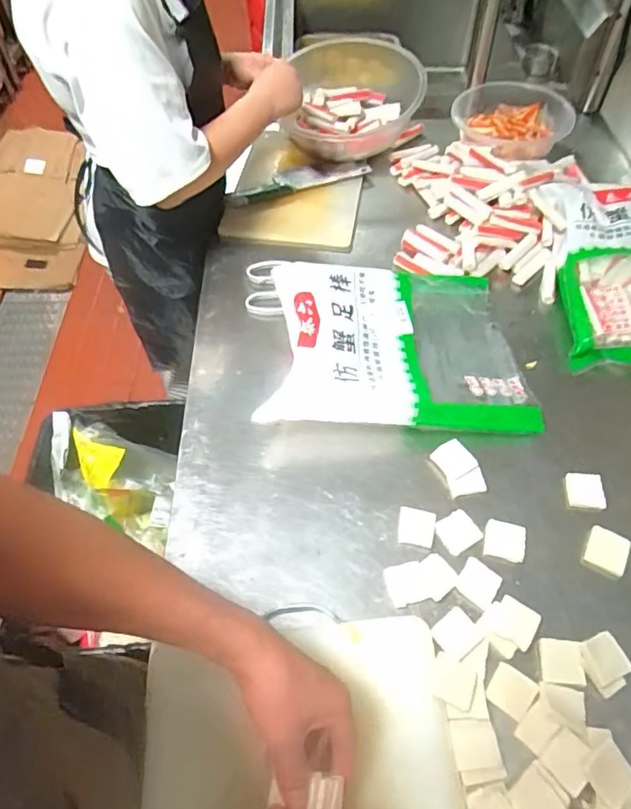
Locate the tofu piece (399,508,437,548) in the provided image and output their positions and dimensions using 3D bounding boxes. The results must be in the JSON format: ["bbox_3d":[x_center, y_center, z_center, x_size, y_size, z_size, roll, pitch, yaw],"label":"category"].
[{"bbox_3d":[0.121,0.147,0.660,0.042,0.009,0.045,10,57,7],"label":"tofu piece"}]

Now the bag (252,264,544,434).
[{"bbox_3d":[0.110,-0.090,0.771,0.356,0.096,0.277,-1,57,-1],"label":"bag"}]

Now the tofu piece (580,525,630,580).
[{"bbox_3d":[0.337,0.171,0.641,0.048,0.013,0.049,21,59,13],"label":"tofu piece"}]

